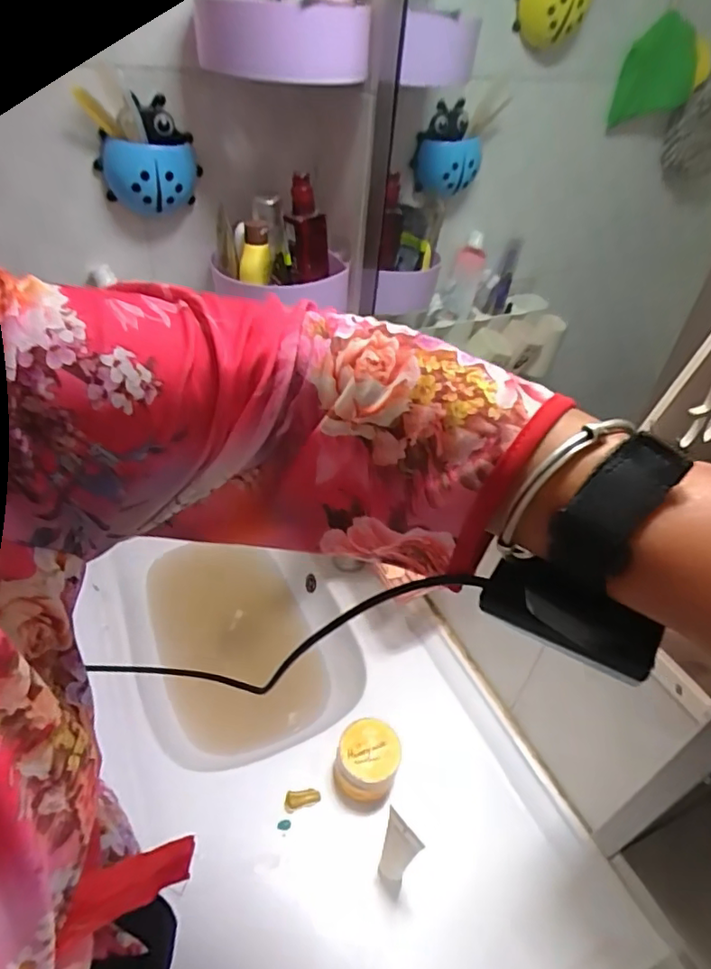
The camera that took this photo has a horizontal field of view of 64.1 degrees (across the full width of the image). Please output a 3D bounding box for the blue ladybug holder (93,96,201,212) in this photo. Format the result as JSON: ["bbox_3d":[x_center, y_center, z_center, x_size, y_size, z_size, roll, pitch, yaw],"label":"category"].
[{"bbox_3d":[-0.253,-0.398,0.697,0.116,0.117,0.081,-10,43,-18],"label":"blue ladybug holder"}]

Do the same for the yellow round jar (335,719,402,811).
[{"bbox_3d":[0.013,0.318,0.644,0.066,0.077,0.067,3,41,-3],"label":"yellow round jar"}]

